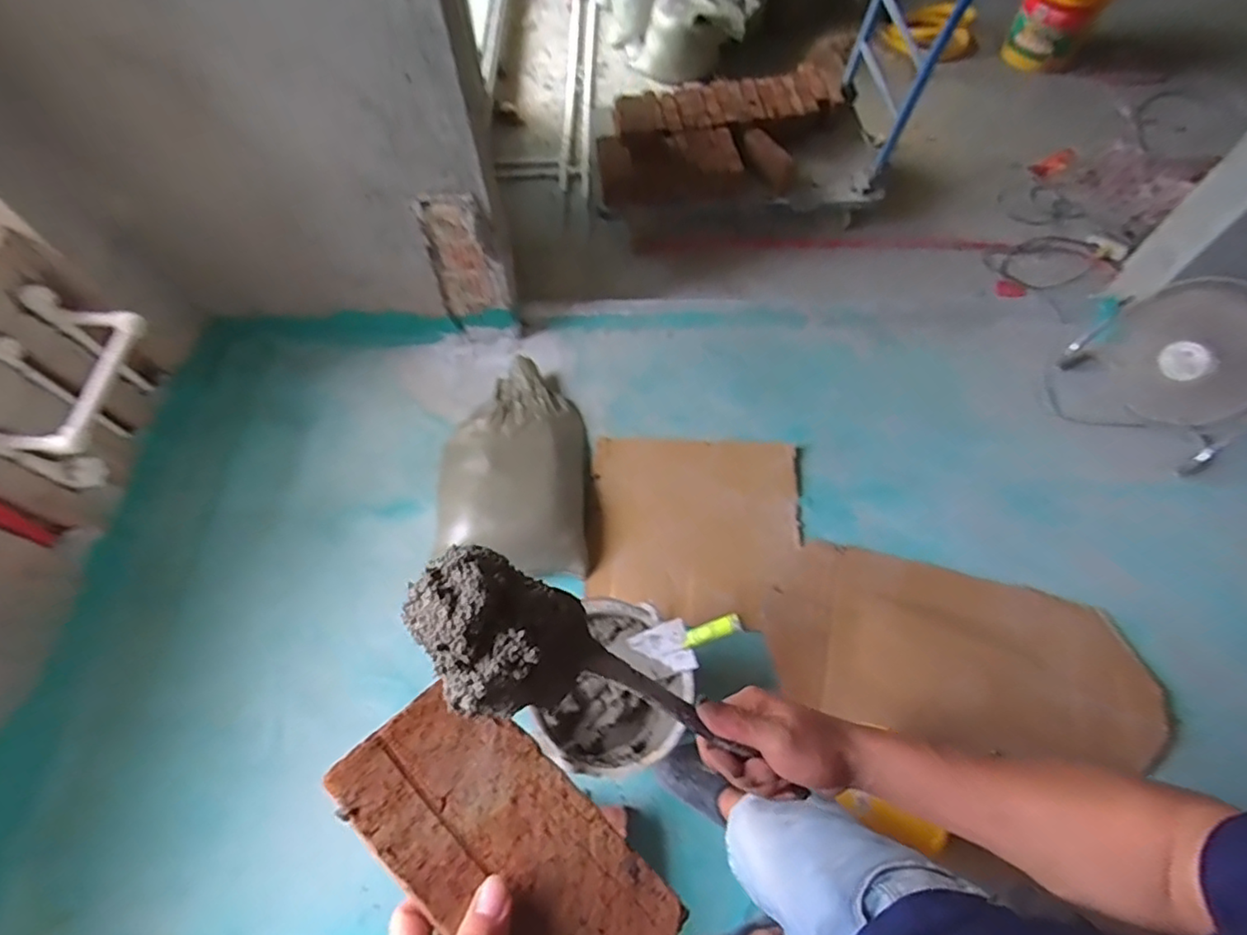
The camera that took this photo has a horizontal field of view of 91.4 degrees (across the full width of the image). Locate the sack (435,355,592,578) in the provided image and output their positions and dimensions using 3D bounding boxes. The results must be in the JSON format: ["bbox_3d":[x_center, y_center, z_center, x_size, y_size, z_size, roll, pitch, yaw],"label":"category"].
[{"bbox_3d":[-0.273,-0.017,1.572,0.360,0.188,0.588,-1,63,1],"label":"sack"}]

